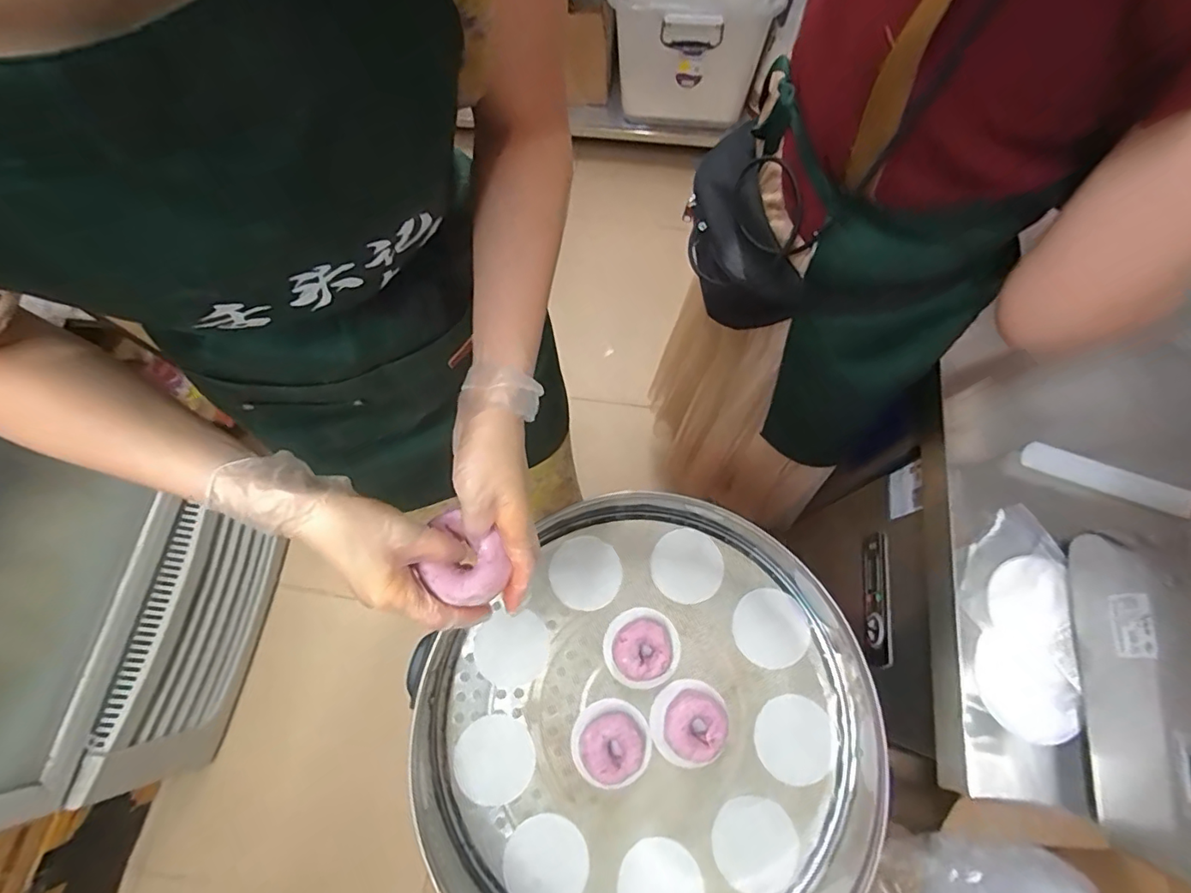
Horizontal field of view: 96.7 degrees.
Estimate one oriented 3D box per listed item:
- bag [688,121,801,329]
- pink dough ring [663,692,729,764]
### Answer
[{"bbox_3d":[0.160,-0.230,0.628,0.085,0.131,0.191,-12,70,-2],"label":"bag"},{"bbox_3d":[0.120,0.336,0.638,0.073,0.043,0.071,-1,70,2],"label":"pink dough ring"}]

